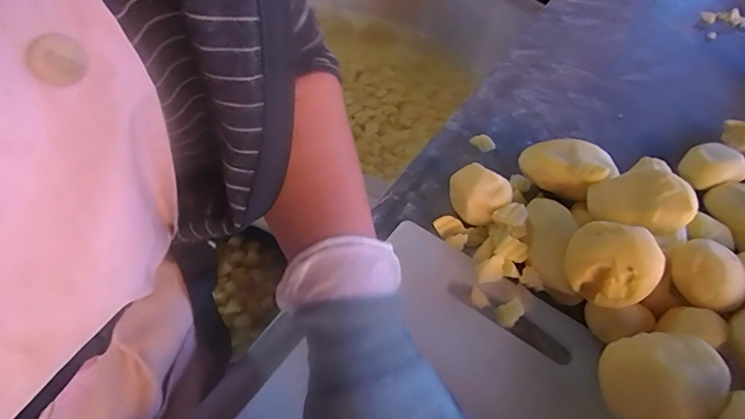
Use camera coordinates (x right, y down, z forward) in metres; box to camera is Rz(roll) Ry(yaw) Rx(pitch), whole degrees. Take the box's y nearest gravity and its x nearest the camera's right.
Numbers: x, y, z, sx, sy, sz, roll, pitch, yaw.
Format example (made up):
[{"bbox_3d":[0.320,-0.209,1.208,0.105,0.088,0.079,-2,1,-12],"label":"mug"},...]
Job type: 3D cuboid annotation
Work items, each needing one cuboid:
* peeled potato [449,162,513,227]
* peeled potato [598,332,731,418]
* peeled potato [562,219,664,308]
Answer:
[{"bbox_3d":[0.105,-0.015,0.476,0.043,0.043,0.057,-14,55,-16],"label":"peeled potato"},{"bbox_3d":[0.207,0.127,0.355,0.055,0.072,0.067,-14,55,-16],"label":"peeled potato"},{"bbox_3d":[0.194,0.047,0.397,0.054,0.062,0.068,-32,62,-26],"label":"peeled potato"}]

